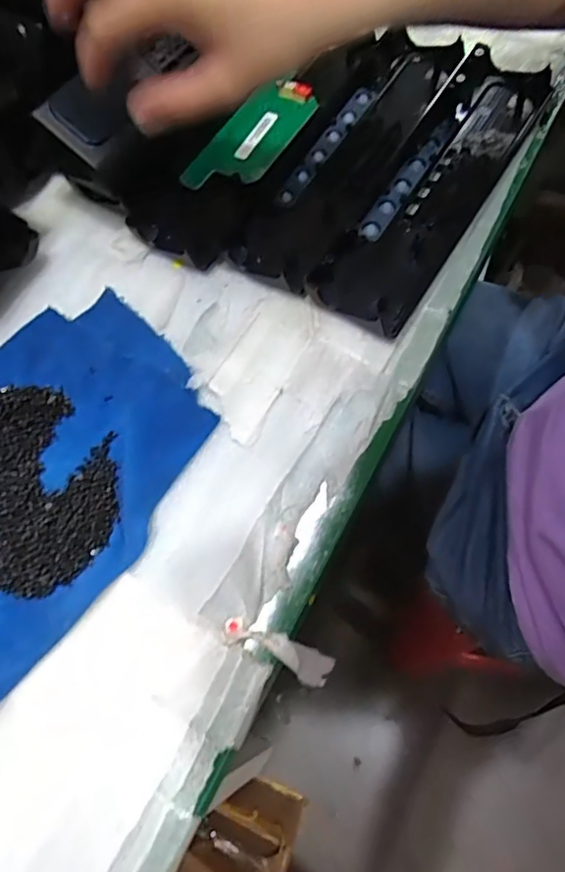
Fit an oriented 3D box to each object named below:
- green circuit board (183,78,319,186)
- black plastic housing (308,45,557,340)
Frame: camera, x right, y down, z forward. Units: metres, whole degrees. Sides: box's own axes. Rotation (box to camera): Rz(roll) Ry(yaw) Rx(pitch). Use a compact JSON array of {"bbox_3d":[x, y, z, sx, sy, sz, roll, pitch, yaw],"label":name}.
[{"bbox_3d":[-0.020,-0.220,0.434,0.048,0.005,0.114,34,80,9],"label":"green circuit board"},{"bbox_3d":[0.103,-0.170,0.404,0.064,0.031,0.235,30,76,16],"label":"black plastic housing"}]

